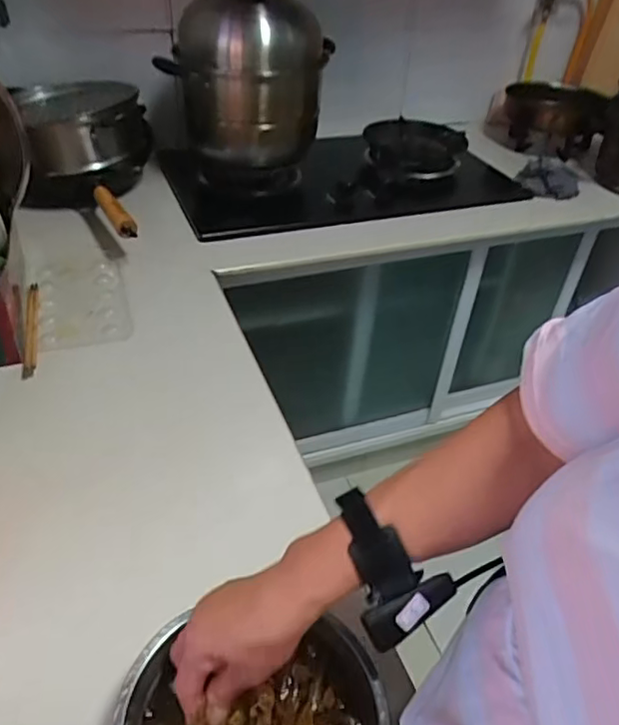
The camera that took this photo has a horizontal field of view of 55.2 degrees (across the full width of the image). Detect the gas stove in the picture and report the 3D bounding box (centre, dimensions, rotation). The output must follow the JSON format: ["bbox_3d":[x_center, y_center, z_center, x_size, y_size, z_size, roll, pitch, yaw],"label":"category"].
[{"bbox_3d":[0.064,-0.415,1.255,0.694,0.068,0.399,-14,43,-21],"label":"gas stove"}]

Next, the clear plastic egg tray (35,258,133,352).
[{"bbox_3d":[-0.338,-0.096,0.886,0.125,0.024,0.203,-10,42,-17],"label":"clear plastic egg tray"}]

